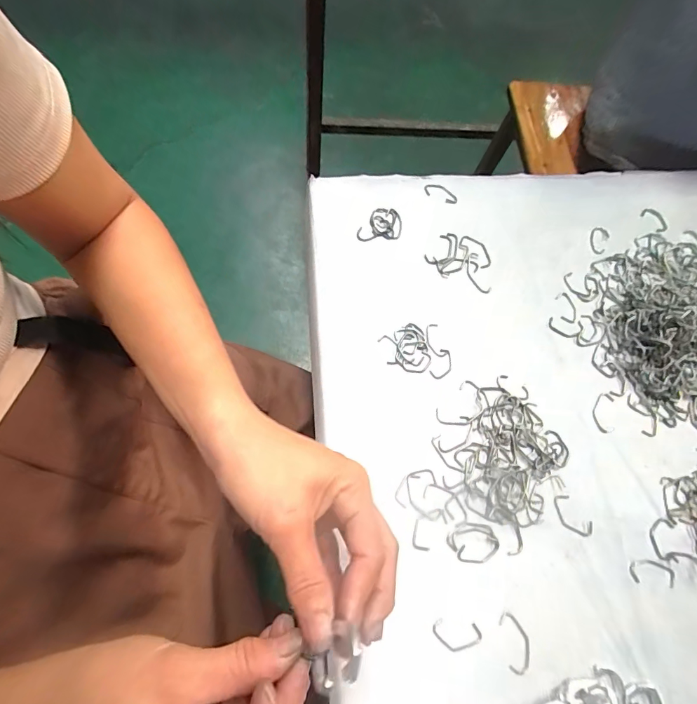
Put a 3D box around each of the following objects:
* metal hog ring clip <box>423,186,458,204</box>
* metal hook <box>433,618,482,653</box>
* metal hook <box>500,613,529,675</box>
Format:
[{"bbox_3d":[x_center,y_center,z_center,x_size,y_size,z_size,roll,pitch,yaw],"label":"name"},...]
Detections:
[{"bbox_3d":[0.104,-0.179,0.458,0.038,0.004,0.019,16,67,4],"label":"metal hog ring clip"},{"bbox_3d":[0.079,0.208,0.296,0.036,0.004,0.019,10,67,1],"label":"metal hook"},{"bbox_3d":[0.123,0.213,0.297,0.019,0.004,0.037,-5,68,-5],"label":"metal hook"}]

